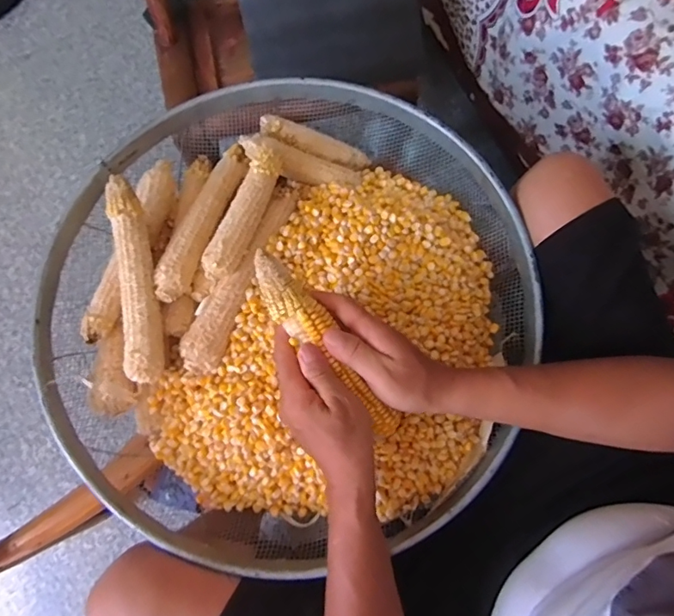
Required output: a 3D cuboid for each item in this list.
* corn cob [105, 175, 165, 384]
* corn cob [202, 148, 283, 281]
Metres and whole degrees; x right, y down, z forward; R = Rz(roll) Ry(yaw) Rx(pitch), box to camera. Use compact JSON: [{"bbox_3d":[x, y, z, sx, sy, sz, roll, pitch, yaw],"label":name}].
[{"bbox_3d":[-0.205,-0.028,0.495,0.037,0.028,0.203,-8,91,-2],"label":"corn cob"},{"bbox_3d":[-0.098,-0.098,0.519,0.032,0.038,0.151,21,79,5],"label":"corn cob"}]

